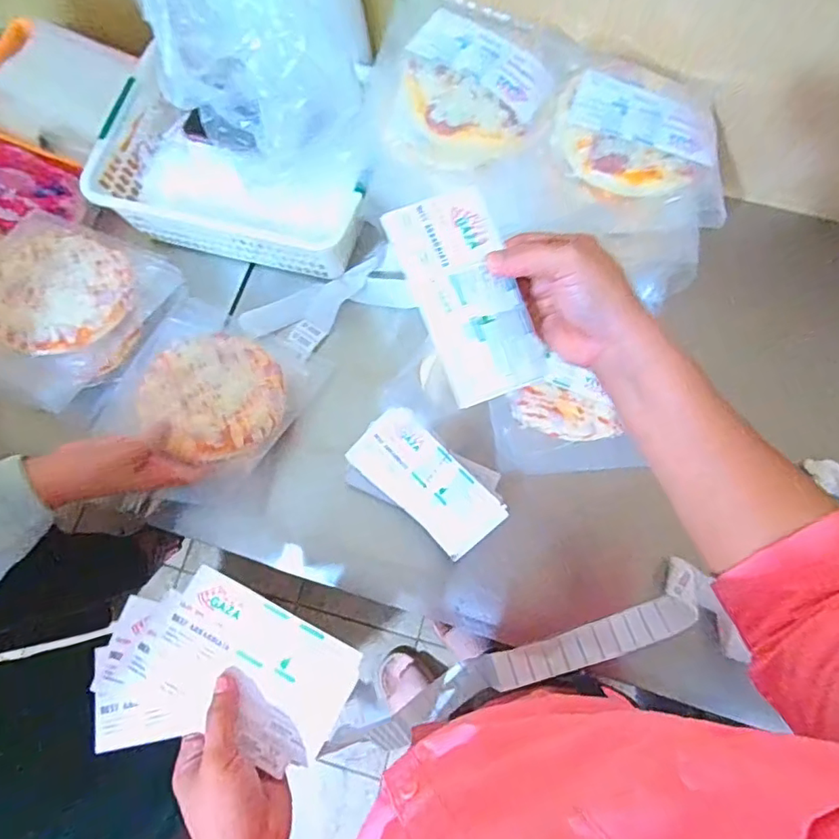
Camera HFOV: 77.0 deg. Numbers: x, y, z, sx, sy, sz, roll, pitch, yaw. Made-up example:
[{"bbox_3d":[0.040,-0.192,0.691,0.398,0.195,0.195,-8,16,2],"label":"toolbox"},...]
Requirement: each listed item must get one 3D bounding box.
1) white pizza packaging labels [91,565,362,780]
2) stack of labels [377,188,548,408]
[{"bbox_3d":[-0.145,0.191,0.383,0.171,0.016,0.124,26,78,7],"label":"white pizza packaging labels"},{"bbox_3d":[0.032,-0.083,0.345,0.068,0.013,0.140,-21,85,-13],"label":"stack of labels"}]

